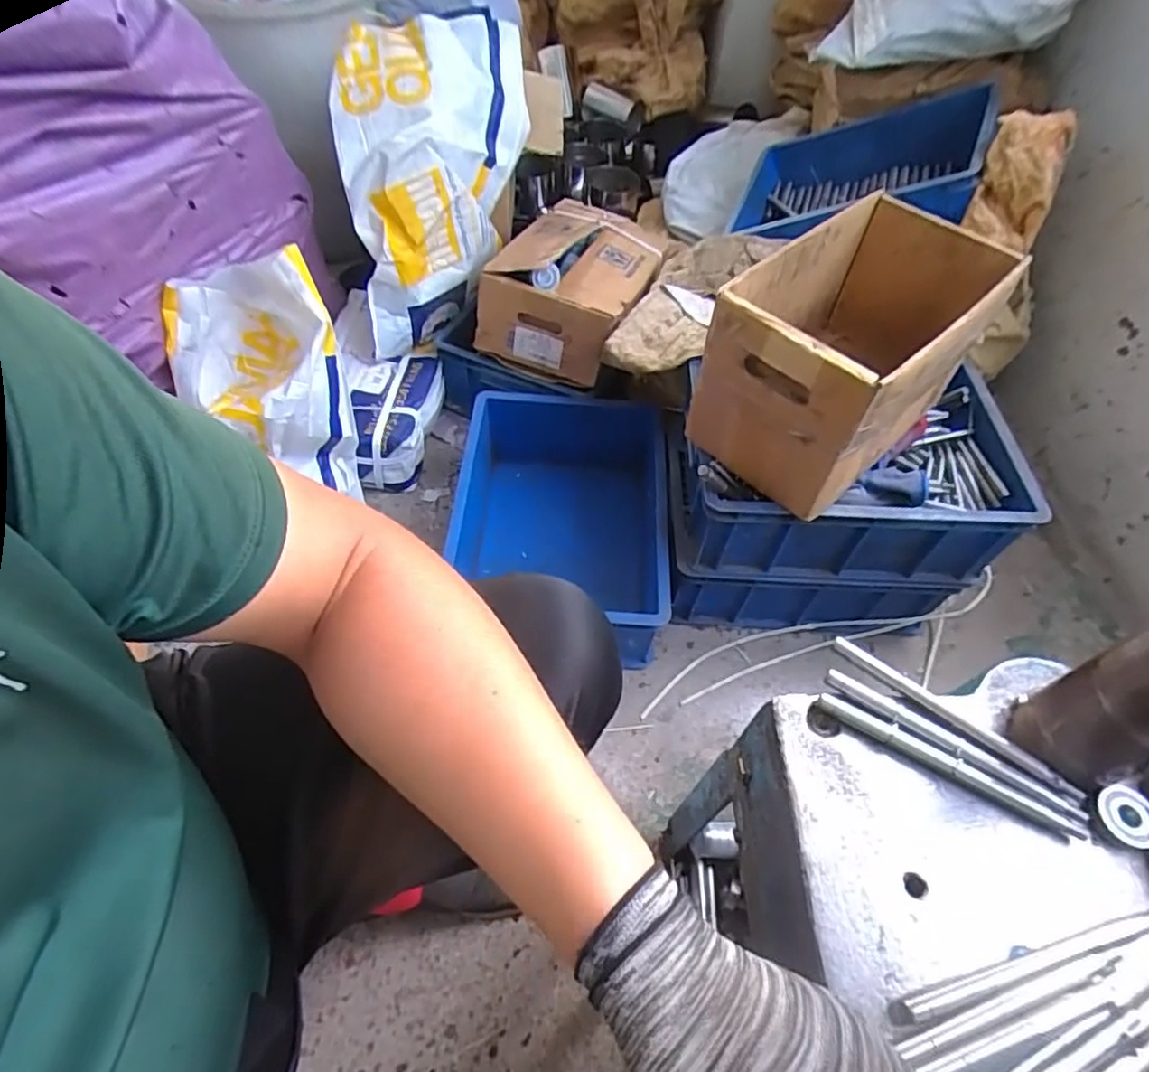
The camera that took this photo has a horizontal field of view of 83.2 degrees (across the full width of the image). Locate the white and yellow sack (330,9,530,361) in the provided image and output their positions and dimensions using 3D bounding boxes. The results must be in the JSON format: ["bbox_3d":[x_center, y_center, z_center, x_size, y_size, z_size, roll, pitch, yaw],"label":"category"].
[{"bbox_3d":[-0.216,-0.565,1.053,0.283,0.365,0.317,-6,55,-7],"label":"white and yellow sack"}]

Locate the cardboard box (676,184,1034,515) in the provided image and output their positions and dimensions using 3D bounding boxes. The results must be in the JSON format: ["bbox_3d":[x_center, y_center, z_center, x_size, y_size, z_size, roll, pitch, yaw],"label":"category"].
[{"bbox_3d":[0.311,-0.209,0.742,0.313,0.191,0.196,-37,64,-25],"label":"cardboard box"}]

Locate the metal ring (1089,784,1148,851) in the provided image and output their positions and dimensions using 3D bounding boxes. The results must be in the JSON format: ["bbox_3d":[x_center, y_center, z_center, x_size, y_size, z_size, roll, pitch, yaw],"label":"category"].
[{"bbox_3d":[0.335,0.172,0.396,0.034,0.012,0.034,2,55,-2],"label":"metal ring"}]

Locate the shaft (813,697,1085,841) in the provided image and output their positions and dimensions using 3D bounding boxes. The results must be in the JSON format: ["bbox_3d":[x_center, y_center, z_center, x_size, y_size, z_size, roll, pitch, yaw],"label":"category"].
[{"bbox_3d":[0.236,0.145,0.413,0.161,0.014,0.011,28,58,15],"label":"shaft"}]

